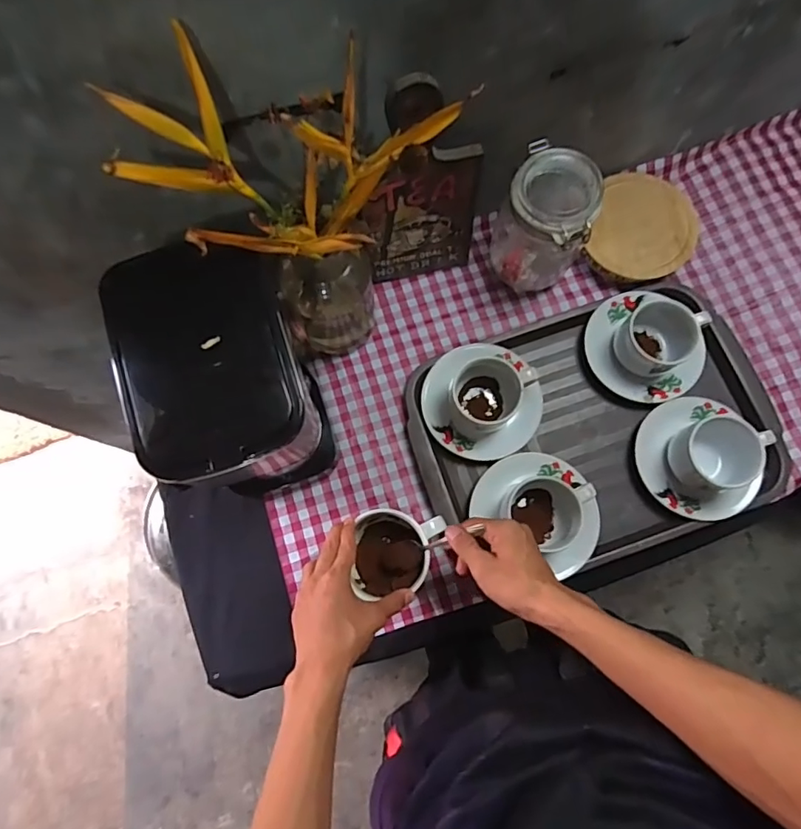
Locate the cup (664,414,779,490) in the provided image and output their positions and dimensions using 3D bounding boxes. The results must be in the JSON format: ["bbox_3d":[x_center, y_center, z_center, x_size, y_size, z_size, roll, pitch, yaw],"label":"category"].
[{"bbox_3d":[0.365,0.045,0.588,0.097,0.055,0.078,-8,76,-2],"label":"cup"}]

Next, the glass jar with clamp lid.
[{"bbox_3d":[0.170,-0.225,0.615,0.097,0.166,0.096,0,76,0],"label":"glass jar with clamp lid"}]

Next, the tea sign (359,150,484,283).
[{"bbox_3d":[0.024,-0.224,0.605,0.134,0.191,0.012,-13,76,-3],"label":"tea sign"}]

